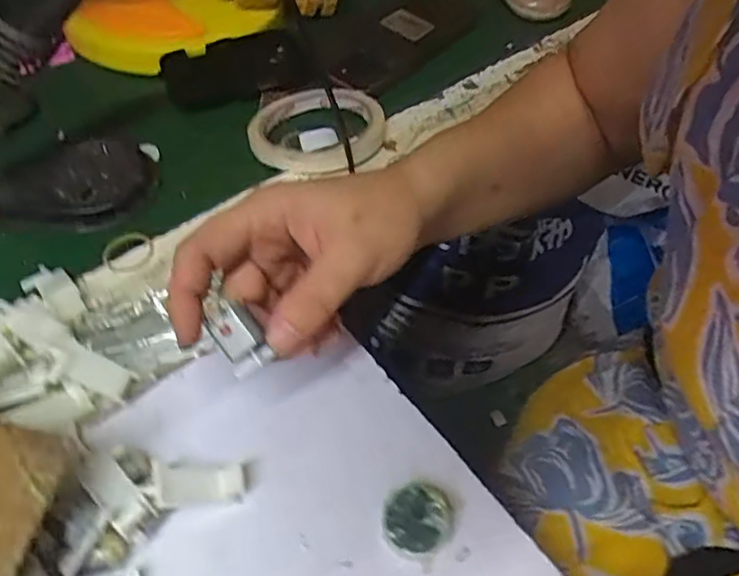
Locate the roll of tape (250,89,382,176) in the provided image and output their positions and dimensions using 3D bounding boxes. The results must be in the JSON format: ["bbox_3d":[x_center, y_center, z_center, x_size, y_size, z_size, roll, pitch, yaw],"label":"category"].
[{"bbox_3d":[-0.039,-0.118,0.450,0.096,0.016,0.088,2,56,-3],"label":"roll of tape"}]

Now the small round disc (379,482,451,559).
[{"bbox_3d":[0.023,0.116,0.303,0.037,0.017,0.032,-30,63,-22],"label":"small round disc"}]

